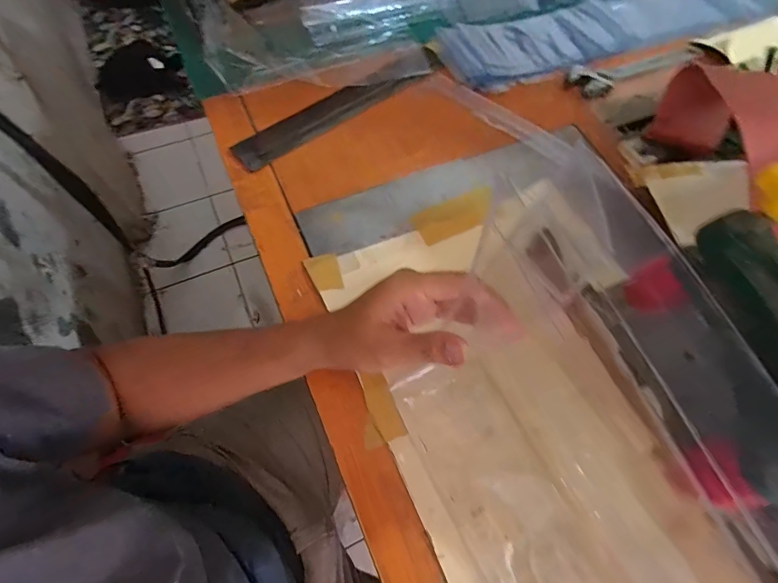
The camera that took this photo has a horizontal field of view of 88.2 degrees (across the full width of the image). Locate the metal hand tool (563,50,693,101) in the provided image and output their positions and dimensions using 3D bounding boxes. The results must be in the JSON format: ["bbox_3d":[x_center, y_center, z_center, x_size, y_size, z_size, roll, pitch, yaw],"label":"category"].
[{"bbox_3d":[0.362,-0.323,0.579,0.224,0.015,0.046,-17,66,-11],"label":"metal hand tool"}]

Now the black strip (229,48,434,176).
[{"bbox_3d":[-0.066,-0.243,0.527,0.297,0.007,0.052,-35,70,-16],"label":"black strip"}]

